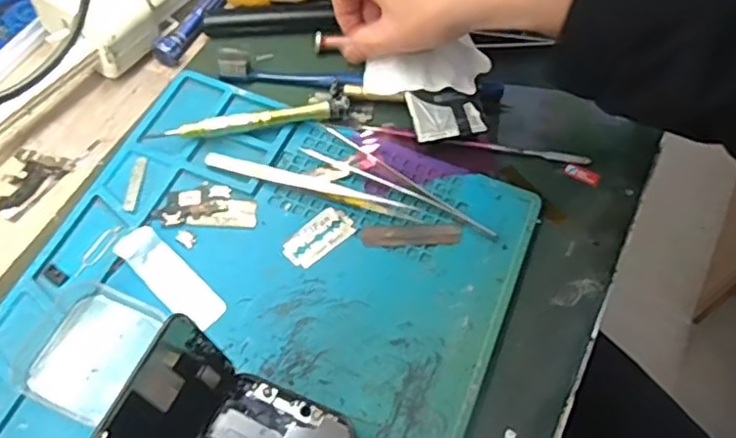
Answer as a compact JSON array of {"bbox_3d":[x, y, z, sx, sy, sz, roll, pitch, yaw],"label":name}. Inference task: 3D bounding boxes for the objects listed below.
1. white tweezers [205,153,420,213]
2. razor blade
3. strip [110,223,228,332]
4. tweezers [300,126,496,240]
[{"bbox_3d":[-0.035,-0.021,0.385,0.124,0.004,0.013,13,60,6],"label":"white tweezers"},{"bbox_3d":[-0.028,0.010,0.371,0.042,0.004,0.023,-38,68,-21],"label":"razor blade"},{"bbox_3d":[-0.107,0.031,0.353,0.072,0.004,0.023,39,66,19],"label":"strip"},{"bbox_3d":[0.019,-0.020,0.385,0.123,0.006,0.022,33,66,14],"label":"tweezers"}]

